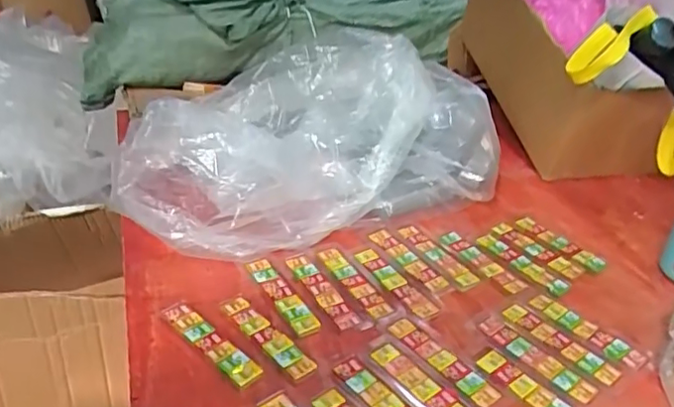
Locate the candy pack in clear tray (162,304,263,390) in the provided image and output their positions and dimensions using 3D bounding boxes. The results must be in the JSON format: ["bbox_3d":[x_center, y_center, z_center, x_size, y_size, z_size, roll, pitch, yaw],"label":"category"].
[{"bbox_3d":[-0.115,0.125,0.533,0.122,0.010,0.027,29,39,33],"label":"candy pack in clear tray"}]

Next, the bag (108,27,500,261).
[{"bbox_3d":[-0.023,-0.088,0.724,0.453,0.180,0.205,-11,35,-24],"label":"bag"}]

